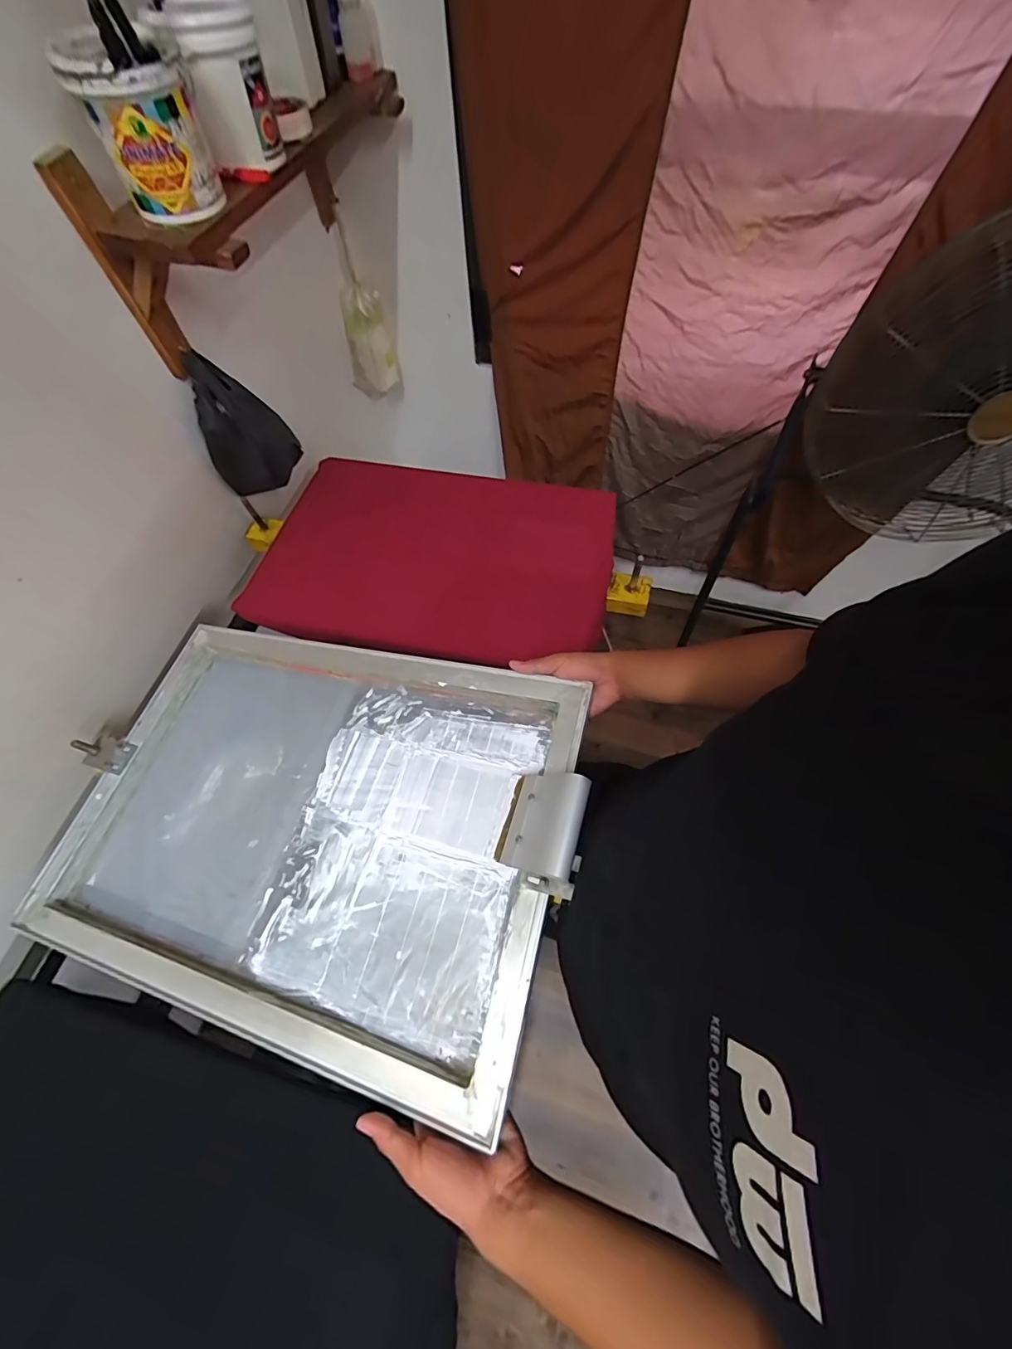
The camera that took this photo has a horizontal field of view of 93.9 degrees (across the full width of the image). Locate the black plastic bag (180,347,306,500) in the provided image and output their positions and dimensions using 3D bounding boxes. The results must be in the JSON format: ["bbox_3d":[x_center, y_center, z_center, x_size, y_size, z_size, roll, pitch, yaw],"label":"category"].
[{"bbox_3d":[-0.472,-0.437,0.850,0.149,0.213,0.064,-20,64,-8],"label":"black plastic bag"}]

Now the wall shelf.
[{"bbox_3d":[-0.364,-0.734,0.752,0.252,0.217,0.583,18,64,11],"label":"wall shelf"}]

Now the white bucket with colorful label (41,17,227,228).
[{"bbox_3d":[-0.396,-0.606,0.529,0.112,0.128,0.114,-22,64,-10],"label":"white bucket with colorful label"}]

